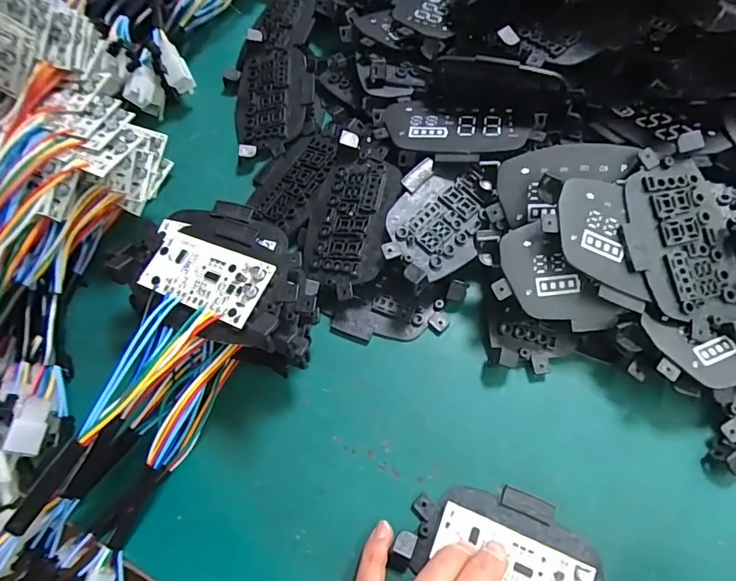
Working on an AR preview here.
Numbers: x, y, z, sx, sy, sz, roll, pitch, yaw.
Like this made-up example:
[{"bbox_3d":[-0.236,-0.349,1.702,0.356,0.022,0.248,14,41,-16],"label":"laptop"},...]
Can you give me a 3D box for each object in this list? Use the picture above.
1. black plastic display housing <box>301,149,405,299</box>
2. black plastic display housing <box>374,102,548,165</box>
[{"bbox_3d":[-0.013,-0.048,0.320,0.058,0.017,0.101,12,67,8],"label":"black plastic display housing"},{"bbox_3d":[0.064,-0.111,0.327,0.112,0.011,0.059,10,67,9],"label":"black plastic display housing"}]

